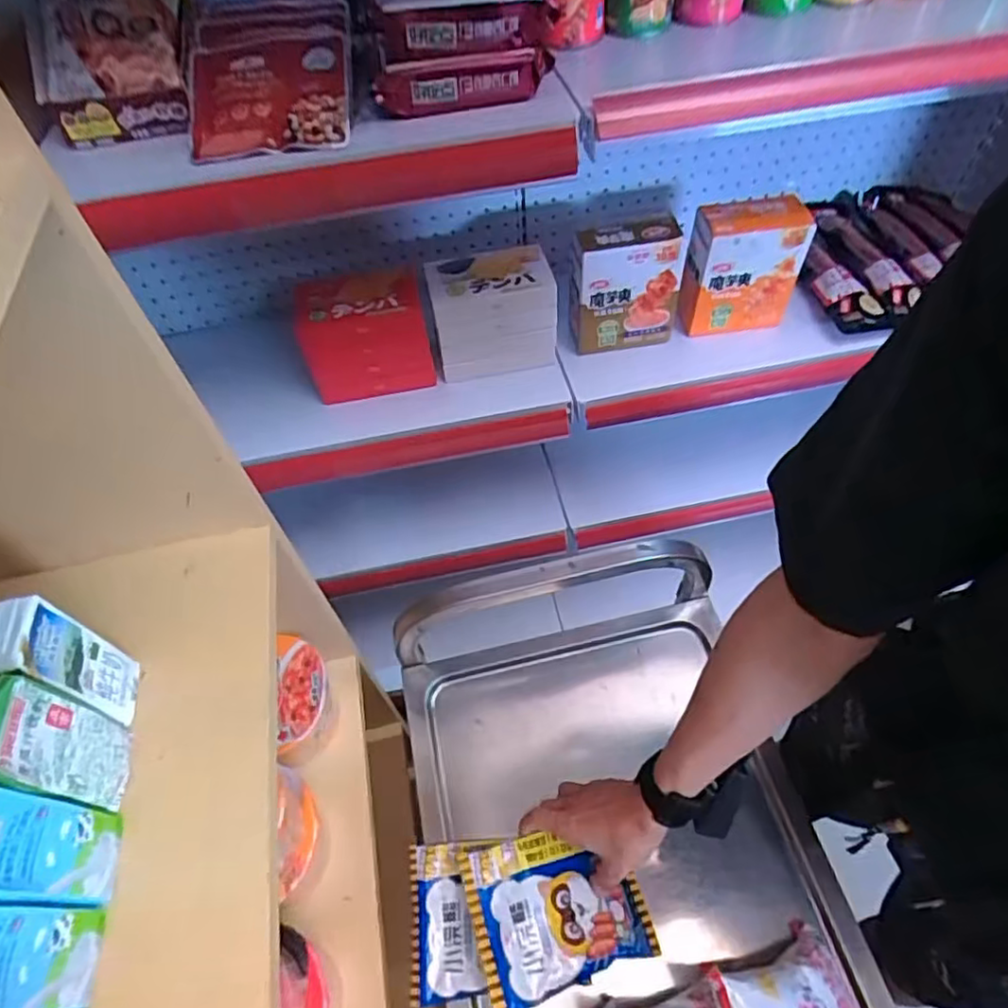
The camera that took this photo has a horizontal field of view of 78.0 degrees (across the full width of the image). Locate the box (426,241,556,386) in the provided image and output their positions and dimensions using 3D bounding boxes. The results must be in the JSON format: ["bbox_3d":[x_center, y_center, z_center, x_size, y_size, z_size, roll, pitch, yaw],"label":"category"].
[{"bbox_3d":[-0.013,-0.234,0.763,0.141,0.122,0.083,-9,55,-1],"label":"box"}]

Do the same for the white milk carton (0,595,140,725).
[{"bbox_3d":[-0.295,0.109,0.416,0.034,0.116,0.048,-11,55,-3],"label":"white milk carton"}]

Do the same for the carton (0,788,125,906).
[{"bbox_3d":[-0.270,0.196,0.352,0.035,0.114,0.052,-8,55,-1],"label":"carton"}]

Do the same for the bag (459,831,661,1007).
[{"bbox_3d":[0.051,0.383,0.597,0.165,0.030,0.124,-9,52,-17],"label":"bag"}]

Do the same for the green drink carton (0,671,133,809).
[{"bbox_3d":[-0.281,0.150,0.379,0.035,0.126,0.060,-12,55,-3],"label":"green drink carton"}]

